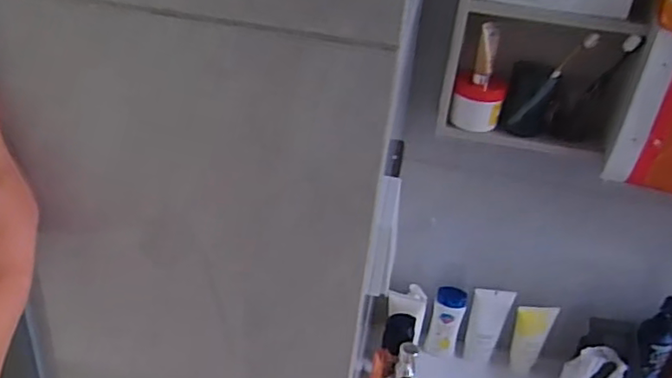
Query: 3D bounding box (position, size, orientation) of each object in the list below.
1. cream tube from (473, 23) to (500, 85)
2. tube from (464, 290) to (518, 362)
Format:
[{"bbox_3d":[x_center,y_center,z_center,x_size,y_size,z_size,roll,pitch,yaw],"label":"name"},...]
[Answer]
[{"bbox_3d":[0.223,-0.201,0.922,0.027,0.089,0.030,12,33,9],"label":"cream tube"},{"bbox_3d":[0.307,0.279,1.275,0.077,0.165,0.047,15,33,13],"label":"tube"}]

